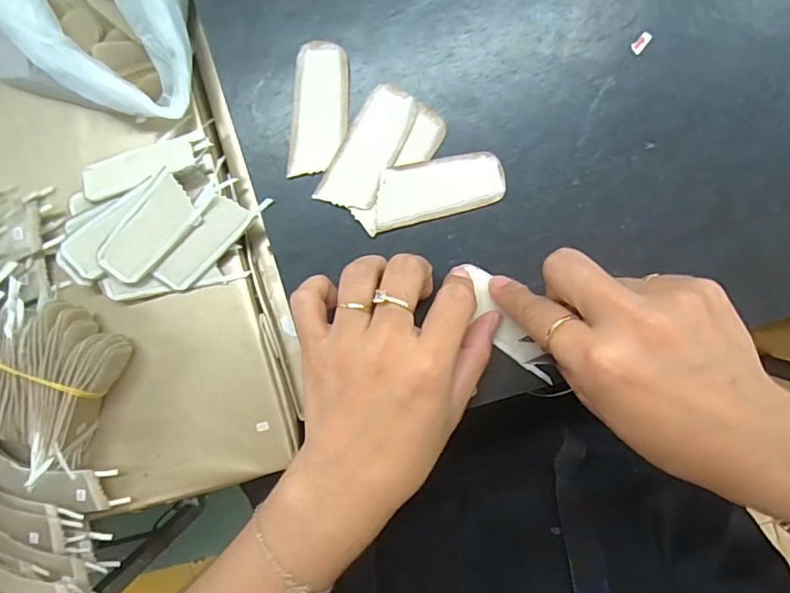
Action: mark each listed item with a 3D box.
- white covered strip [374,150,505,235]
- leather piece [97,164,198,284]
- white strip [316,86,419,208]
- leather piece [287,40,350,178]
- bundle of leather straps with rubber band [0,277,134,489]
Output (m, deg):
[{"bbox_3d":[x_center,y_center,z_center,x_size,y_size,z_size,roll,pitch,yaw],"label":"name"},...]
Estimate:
[{"bbox_3d":[0.023,-0.060,0.276,0.071,0.004,0.032,-13,92,6],"label":"white covered strip"},{"bbox_3d":[-0.143,-0.038,0.291,0.069,0.005,0.031,-41,109,13],"label":"leather piece"},{"bbox_3d":[-0.014,-0.080,0.279,0.030,0.006,0.070,32,95,3],"label":"white strip"},{"bbox_3d":[-0.042,-0.104,0.279,0.031,0.004,0.072,7,94,5],"label":"leather piece"},{"bbox_3d":[-0.207,0.052,0.303,0.065,0.033,0.096,21,95,4],"label":"bundle of leather straps with rubber band"}]

